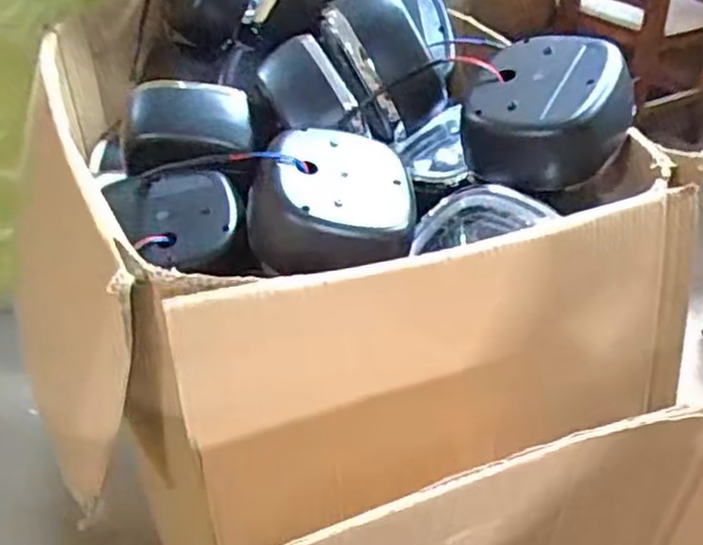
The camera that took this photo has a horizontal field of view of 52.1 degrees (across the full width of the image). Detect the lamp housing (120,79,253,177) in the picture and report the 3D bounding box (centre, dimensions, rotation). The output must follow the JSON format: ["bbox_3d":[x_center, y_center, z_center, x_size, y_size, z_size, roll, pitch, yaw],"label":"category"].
[{"bbox_3d":[-0.163,-0.148,0.712,0.125,0.064,0.075,-5,38,-10],"label":"lamp housing"}]

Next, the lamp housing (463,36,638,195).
[{"bbox_3d":[0.171,-0.144,0.644,0.124,0.065,0.141,26,69,36],"label":"lamp housing"}]

